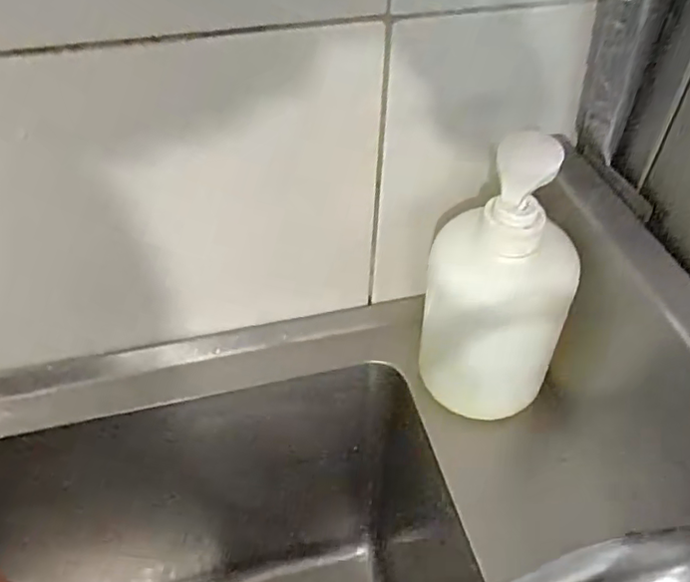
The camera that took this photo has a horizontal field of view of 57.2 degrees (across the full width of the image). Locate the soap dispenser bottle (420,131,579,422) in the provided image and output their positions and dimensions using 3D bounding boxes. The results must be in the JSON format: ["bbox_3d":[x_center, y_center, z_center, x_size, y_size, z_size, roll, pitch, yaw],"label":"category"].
[{"bbox_3d":[0.096,0.000,0.395,0.085,0.193,0.064,3,47,1],"label":"soap dispenser bottle"}]

